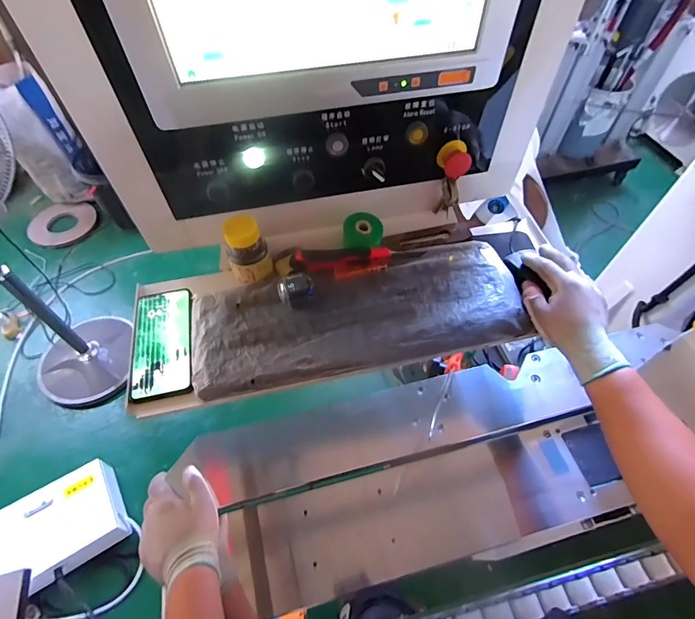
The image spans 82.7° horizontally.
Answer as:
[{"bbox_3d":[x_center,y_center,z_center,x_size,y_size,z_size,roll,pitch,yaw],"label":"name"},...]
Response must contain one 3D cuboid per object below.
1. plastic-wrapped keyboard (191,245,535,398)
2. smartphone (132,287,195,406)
[{"bbox_3d":[0.016,0.003,0.539,0.438,0.021,0.154,-10,56,-7],"label":"plastic-wrapped keyboard"},{"bbox_3d":[-0.249,0.041,0.536,0.079,0.014,0.160,-10,56,-7],"label":"smartphone"}]

